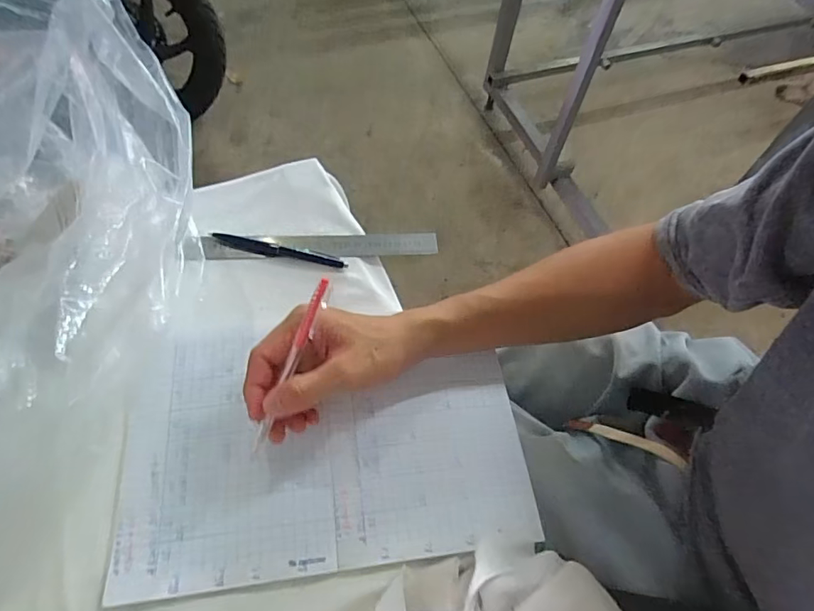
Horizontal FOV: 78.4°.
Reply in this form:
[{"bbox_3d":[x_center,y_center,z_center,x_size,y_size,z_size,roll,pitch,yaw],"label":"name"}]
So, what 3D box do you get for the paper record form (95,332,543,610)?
[{"bbox_3d":[-0.061,0.103,0.396,0.302,0.009,0.191,-4,60,-8],"label":"paper record form"}]

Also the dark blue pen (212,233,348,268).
[{"bbox_3d":[-0.122,-0.052,0.481,0.129,0.010,0.012,14,60,4],"label":"dark blue pen"}]

